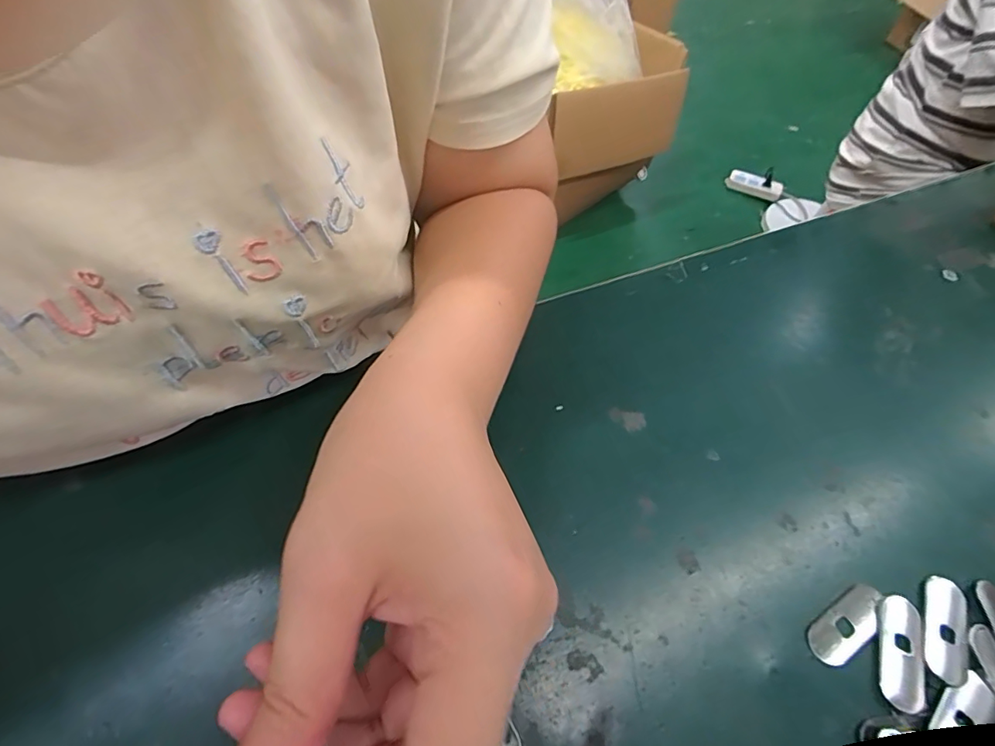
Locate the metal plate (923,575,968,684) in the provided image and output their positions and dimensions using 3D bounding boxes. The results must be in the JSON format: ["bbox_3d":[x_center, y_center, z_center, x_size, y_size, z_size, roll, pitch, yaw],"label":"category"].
[{"bbox_3d":[0.215,0.121,0.238,0.018,0.004,0.051,26,58,13],"label":"metal plate"}]

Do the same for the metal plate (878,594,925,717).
[{"bbox_3d":[0.188,0.129,0.232,0.019,0.004,0.049,19,56,8],"label":"metal plate"}]

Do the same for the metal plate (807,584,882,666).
[{"bbox_3d":[0.168,0.120,0.238,0.047,0.004,0.019,-28,62,-21],"label":"metal plate"}]

